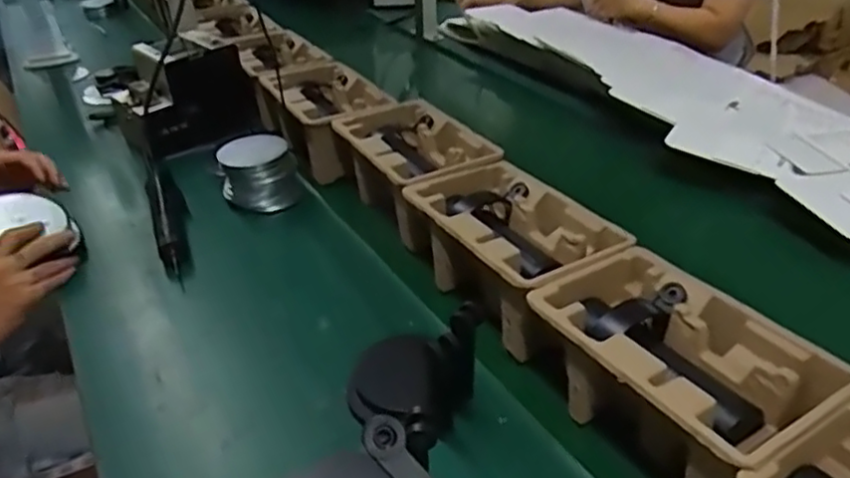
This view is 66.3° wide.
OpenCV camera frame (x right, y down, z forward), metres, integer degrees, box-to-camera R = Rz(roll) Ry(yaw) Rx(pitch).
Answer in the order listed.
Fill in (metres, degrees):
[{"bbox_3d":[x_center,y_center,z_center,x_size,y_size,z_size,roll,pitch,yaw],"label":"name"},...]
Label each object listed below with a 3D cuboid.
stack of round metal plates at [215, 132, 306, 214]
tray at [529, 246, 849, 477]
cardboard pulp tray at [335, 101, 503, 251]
[{"bbox_3d":[-0.235,-0.093,0.923,0.103,0.079,0.090,-15,40,-13],"label":"stack of round metal plates"},{"bbox_3d":[0.209,0.111,0.555,0.147,0.104,0.226,-25,43,-24],"label":"tray"},{"bbox_3d":[-0.018,-0.105,0.890,0.148,0.094,0.236,-23,42,-22],"label":"cardboard pulp tray"}]

